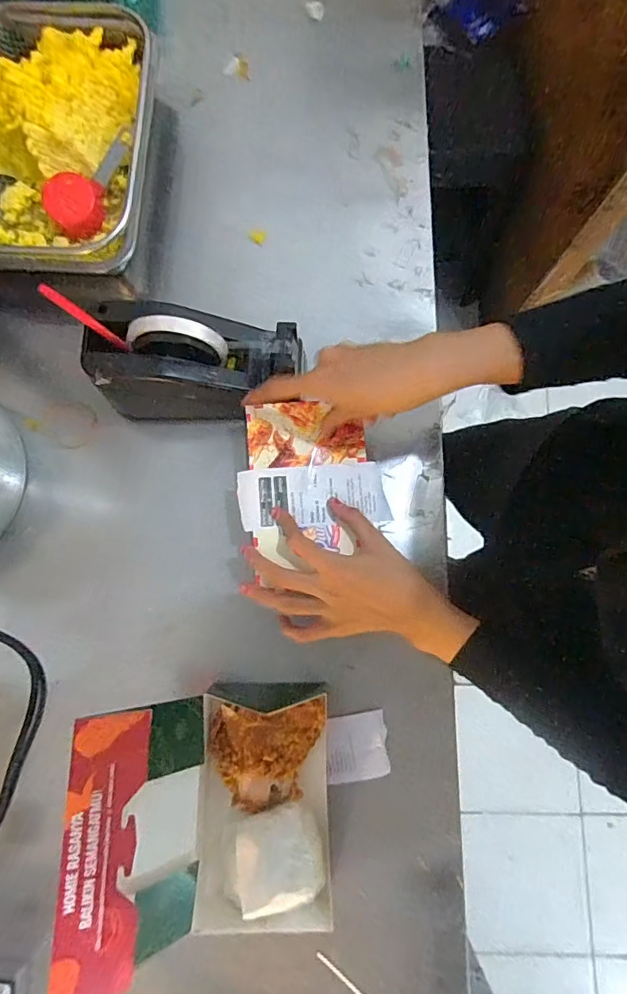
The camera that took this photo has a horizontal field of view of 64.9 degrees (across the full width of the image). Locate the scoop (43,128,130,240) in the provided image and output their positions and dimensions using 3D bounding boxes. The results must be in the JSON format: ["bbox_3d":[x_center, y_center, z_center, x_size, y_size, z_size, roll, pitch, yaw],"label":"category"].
[{"bbox_3d":[-0.231,-0.338,0.524,0.051,0.035,0.128,30,80,6],"label":"scoop"}]

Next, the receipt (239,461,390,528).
[{"bbox_3d":[0.000,-0.003,0.447,0.133,0.005,0.055,-3,79,-2],"label":"receipt"}]

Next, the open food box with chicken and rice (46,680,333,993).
[{"bbox_3d":[-0.075,0.250,0.385,0.175,0.131,0.175,0,79,0],"label":"open food box with chicken and rice"}]

